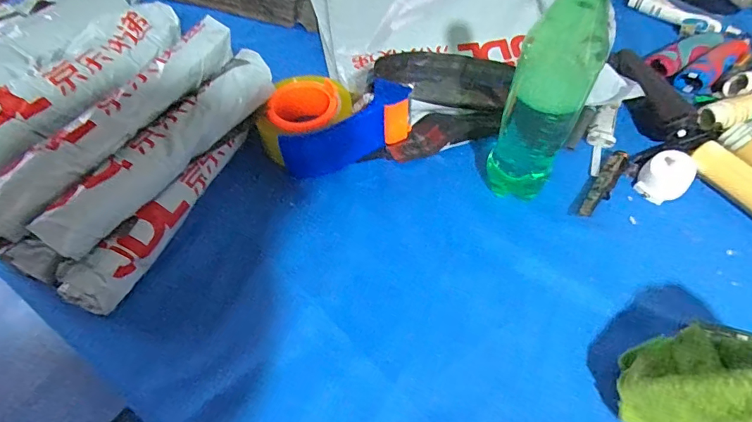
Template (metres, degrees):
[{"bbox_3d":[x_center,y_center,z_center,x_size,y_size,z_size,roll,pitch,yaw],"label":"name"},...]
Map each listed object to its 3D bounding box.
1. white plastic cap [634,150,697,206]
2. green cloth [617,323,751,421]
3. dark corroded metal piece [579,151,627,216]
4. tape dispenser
[{"bbox_3d":[0.298,-0.036,0.460,0.056,0.024,0.043,-33,61,-22],"label":"white plastic cap"},{"bbox_3d":[0.218,0.108,0.297,0.081,0.088,0.067,16,60,13],"label":"green cloth"},{"bbox_3d":[0.234,-0.027,0.459,0.018,0.017,0.099,31,60,20],"label":"dark corroded metal piece"},{"bbox_3d":[-0.049,-0.106,0.491,0.159,0.056,0.098,-25,58,-16],"label":"tape dispenser"}]

